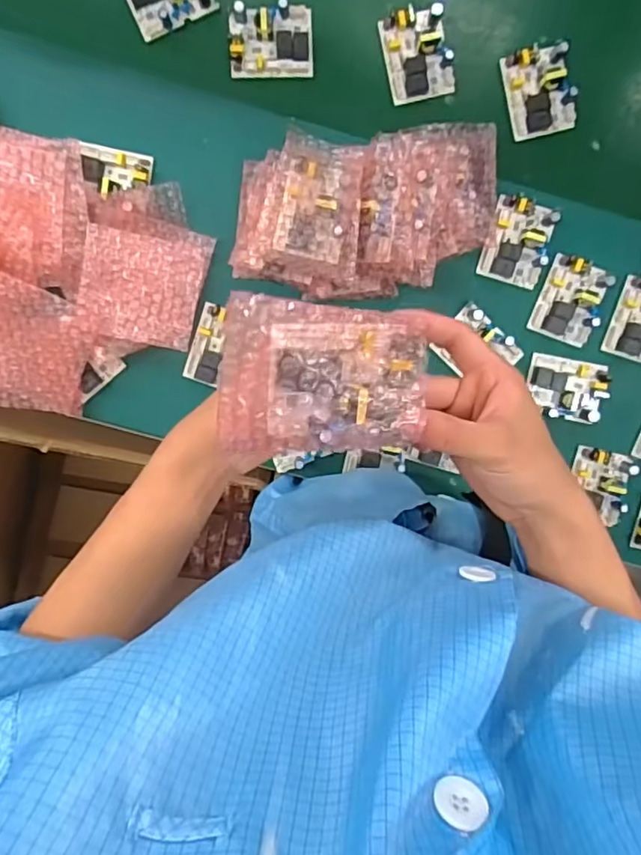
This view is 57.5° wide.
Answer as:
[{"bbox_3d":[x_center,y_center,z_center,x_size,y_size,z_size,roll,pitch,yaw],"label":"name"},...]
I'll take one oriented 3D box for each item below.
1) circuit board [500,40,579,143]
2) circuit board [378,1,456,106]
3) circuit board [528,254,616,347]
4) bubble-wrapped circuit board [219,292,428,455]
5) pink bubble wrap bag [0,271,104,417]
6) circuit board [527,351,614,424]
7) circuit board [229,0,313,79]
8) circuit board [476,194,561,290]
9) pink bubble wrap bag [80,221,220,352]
[{"bbox_3d":[0.222,-0.340,0.585,0.063,0.023,0.082,-14,96,-1],"label":"circuit board"},{"bbox_3d":[0.097,-0.372,0.578,0.063,0.023,0.080,-12,96,-1],"label":"circuit board"},{"bbox_3d":[0.260,-0.130,0.603,0.063,0.022,0.077,19,94,-4],"label":"circuit board"},{"bbox_3d":[0.001,-0.024,0.317,0.108,0.029,0.084,2,104,-16],"label":"bubble-wrapped circuit board"},{"bbox_3d":[-0.290,-0.076,0.582,0.115,0.017,0.132,19,112,-2],"label":"pink bubble wrap bag"},{"bbox_3d":[0.259,-0.041,0.612,0.080,0.014,0.064,10,95,-3],"label":"circuit board"},{"bbox_3d":[-0.048,-0.382,0.573,0.081,0.017,0.063,-1,95,-2],"label":"circuit board"},{"bbox_3d":[0.202,-0.189,0.592,0.061,0.033,0.079,16,95,-3],"label":"circuit board"},{"bbox_3d":[-0.175,-0.144,0.577,0.113,0.020,0.116,12,95,-3],"label":"pink bubble wrap bag"}]

